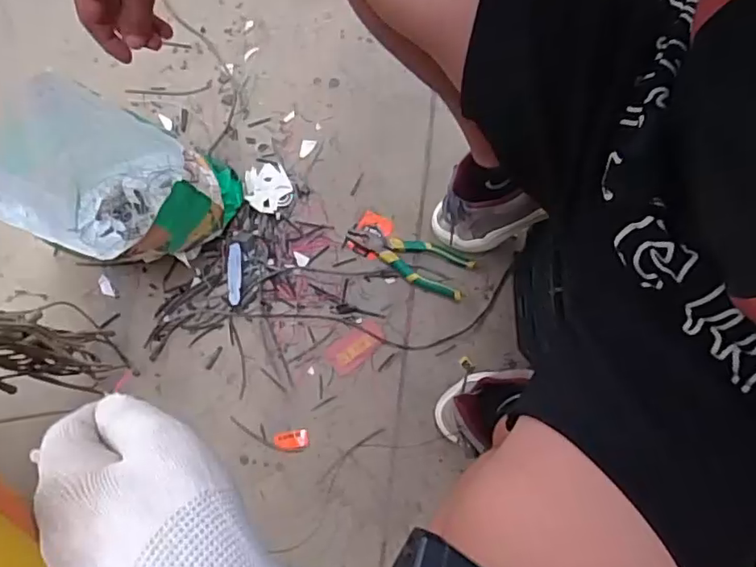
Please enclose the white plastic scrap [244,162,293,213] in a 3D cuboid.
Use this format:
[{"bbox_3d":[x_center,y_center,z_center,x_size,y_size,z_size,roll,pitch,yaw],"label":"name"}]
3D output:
[{"bbox_3d":[-0.176,-0.153,0.903,0.072,0.013,0.080,-28,80,-5],"label":"white plastic scrap"}]

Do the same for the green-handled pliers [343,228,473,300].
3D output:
[{"bbox_3d":[0.044,-0.041,0.867,0.193,0.027,0.068,24,80,5],"label":"green-handled pliers"}]

